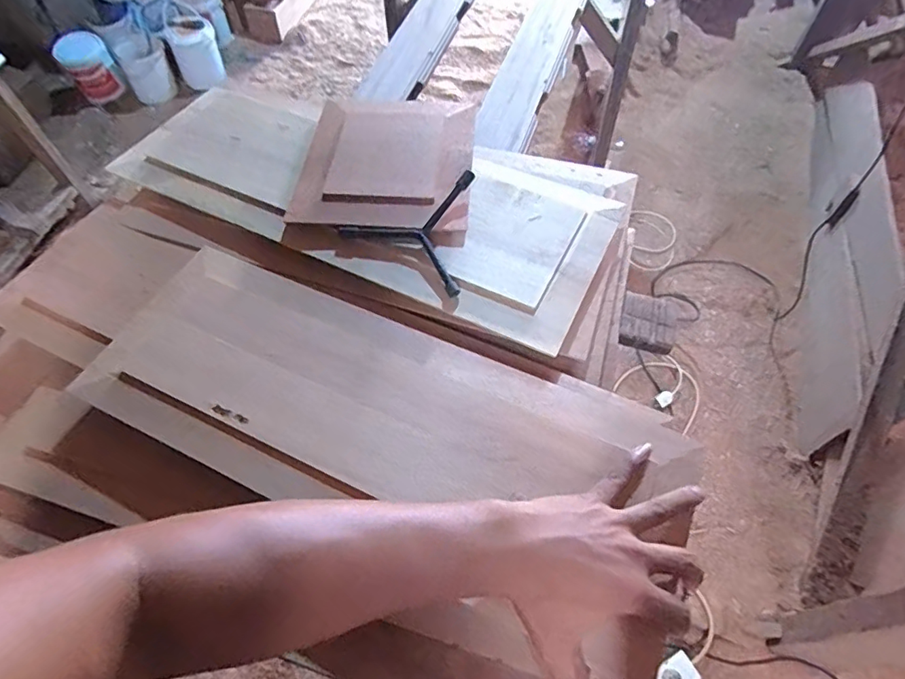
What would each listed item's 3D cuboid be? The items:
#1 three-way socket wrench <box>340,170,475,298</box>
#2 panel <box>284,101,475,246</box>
[{"bbox_3d":[-0.027,-0.137,0.592,0.160,0.039,0.131,30,64,17],"label":"three-way socket wrench"},{"bbox_3d":[-0.077,-0.218,0.647,0.210,0.027,0.218,8,60,5],"label":"panel"}]

